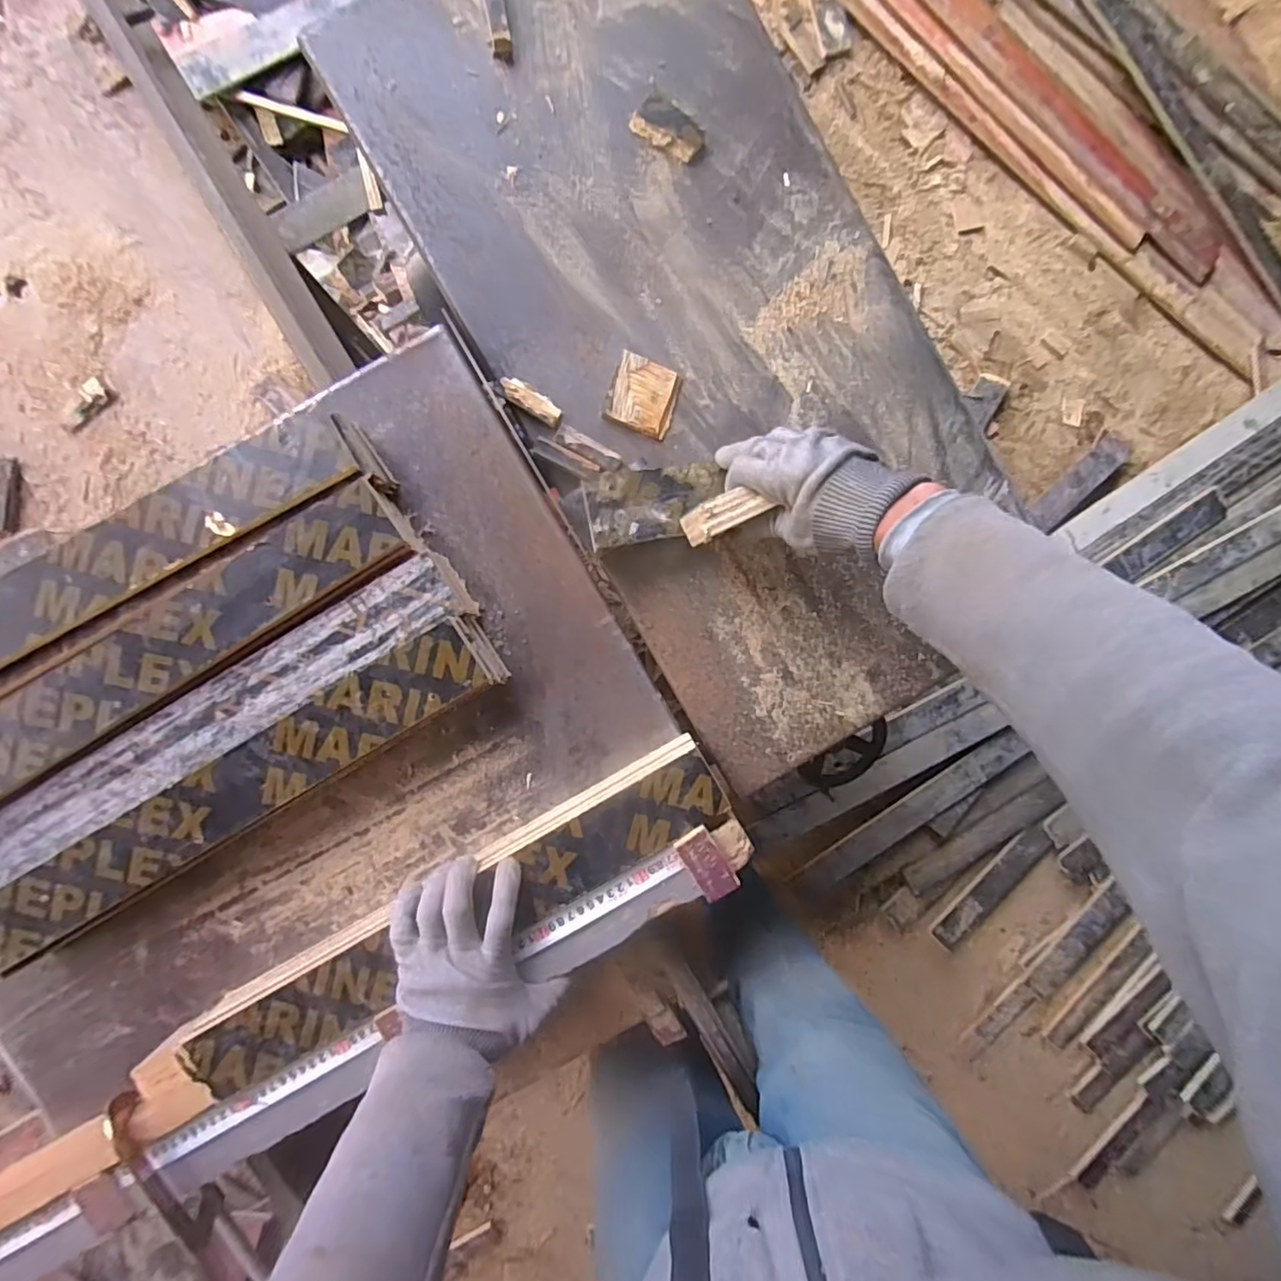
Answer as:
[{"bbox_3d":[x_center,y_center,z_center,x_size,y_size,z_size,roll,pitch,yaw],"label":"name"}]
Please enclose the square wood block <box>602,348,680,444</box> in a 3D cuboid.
[{"bbox_3d":[0.004,-0.229,0.564,0.061,0.015,0.064,19,84,0],"label":"square wood block"}]

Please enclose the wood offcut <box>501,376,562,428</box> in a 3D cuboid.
[{"bbox_3d":[-0.102,-0.222,0.560,0.062,0.007,0.022,34,84,1],"label":"wood offcut"}]

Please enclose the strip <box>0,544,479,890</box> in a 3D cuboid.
[{"bbox_3d":[-0.389,0.071,0.519,0.512,0.039,0.080,-32,86,-5],"label":"strip"}]

